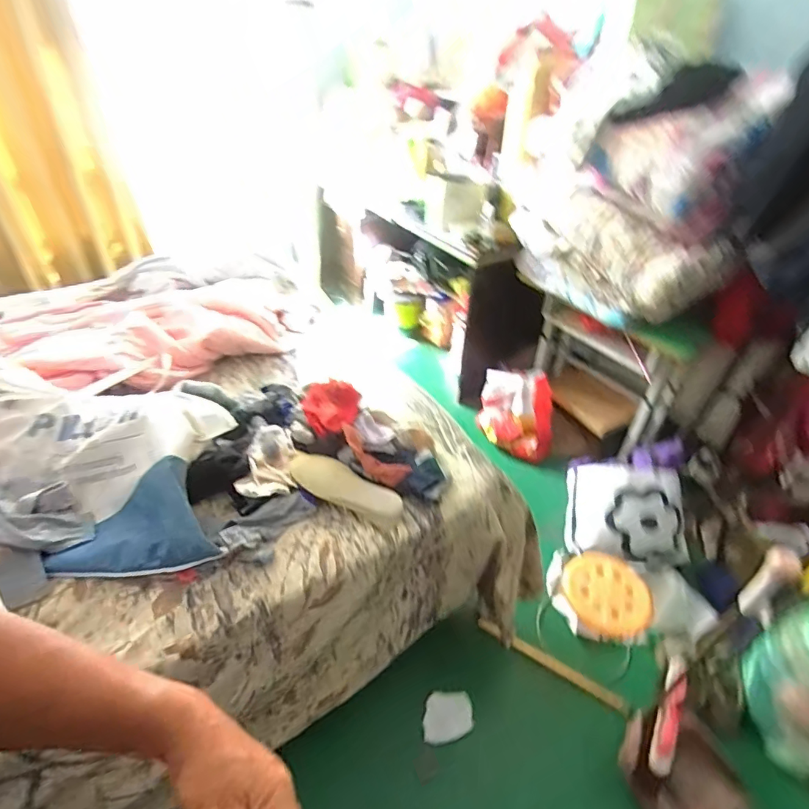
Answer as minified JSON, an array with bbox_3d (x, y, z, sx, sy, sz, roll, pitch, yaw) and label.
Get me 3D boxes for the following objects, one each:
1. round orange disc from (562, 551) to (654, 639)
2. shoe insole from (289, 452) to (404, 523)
[{"bbox_3d":[0.562,0.517,1.337,0.221,0.077,0.269,2,39,-1],"label":"round orange disc"},{"bbox_3d":[-0.120,0.166,0.950,0.234,0.010,0.080,26,64,10],"label":"shoe insole"}]

